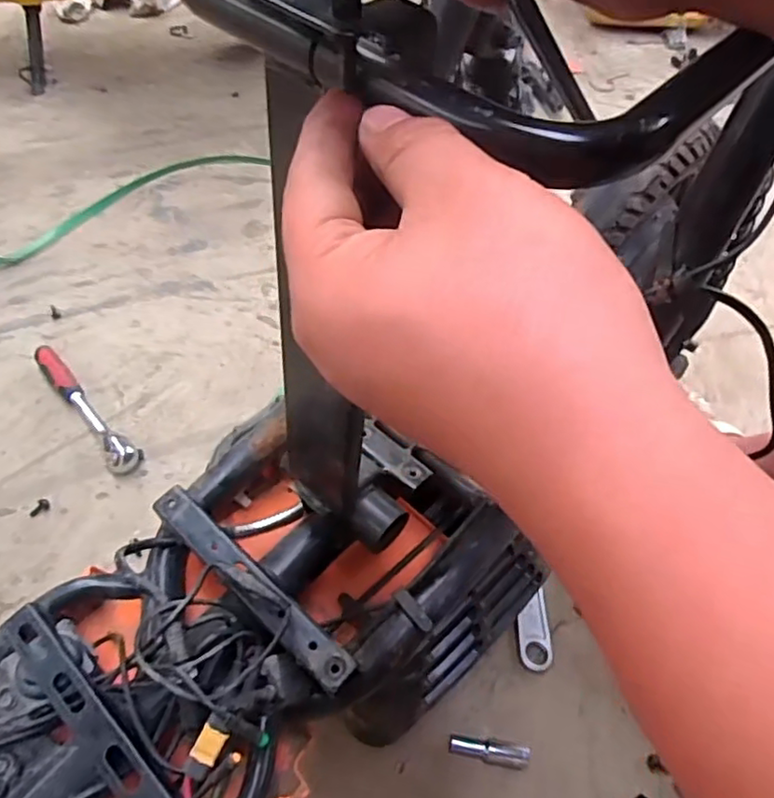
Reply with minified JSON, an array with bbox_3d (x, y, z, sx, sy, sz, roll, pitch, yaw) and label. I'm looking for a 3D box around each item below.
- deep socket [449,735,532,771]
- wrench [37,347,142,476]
[{"bbox_3d":[0.103,0.355,0.636,0.077,0.022,0.022,12,53,3],"label":"deep socket"},{"bbox_3d":[-0.407,0.007,0.847,0.047,0.029,0.243,-33,62,-26],"label":"wrench"}]

